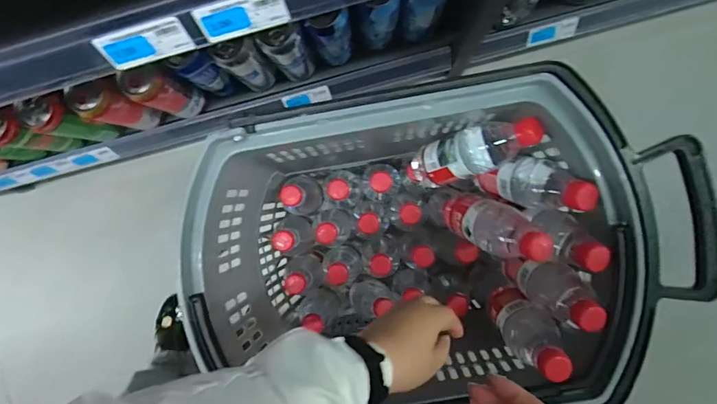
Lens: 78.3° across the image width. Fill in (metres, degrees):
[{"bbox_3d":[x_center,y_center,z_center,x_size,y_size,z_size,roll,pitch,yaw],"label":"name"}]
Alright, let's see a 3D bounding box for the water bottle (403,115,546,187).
[{"bbox_3d":[0.146,-0.065,0.580,0.203,0.055,0.058,-20,90,44],"label":"water bottle"}]

